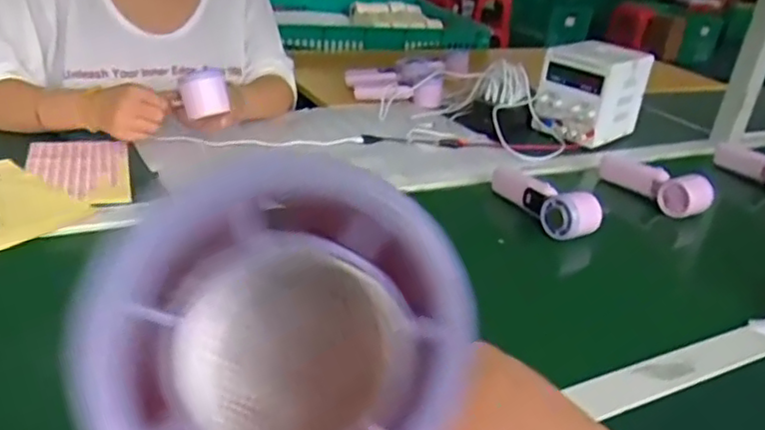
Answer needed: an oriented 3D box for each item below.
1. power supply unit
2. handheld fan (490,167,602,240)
[{"bbox_3d":[0.391,-0.234,1.228,0.176,0.158,0.139,-19,36,-42],"label":"power supply unit"},{"bbox_3d":[0.211,-0.032,0.893,0.040,0.064,0.202,-5,29,-23],"label":"handheld fan"}]

